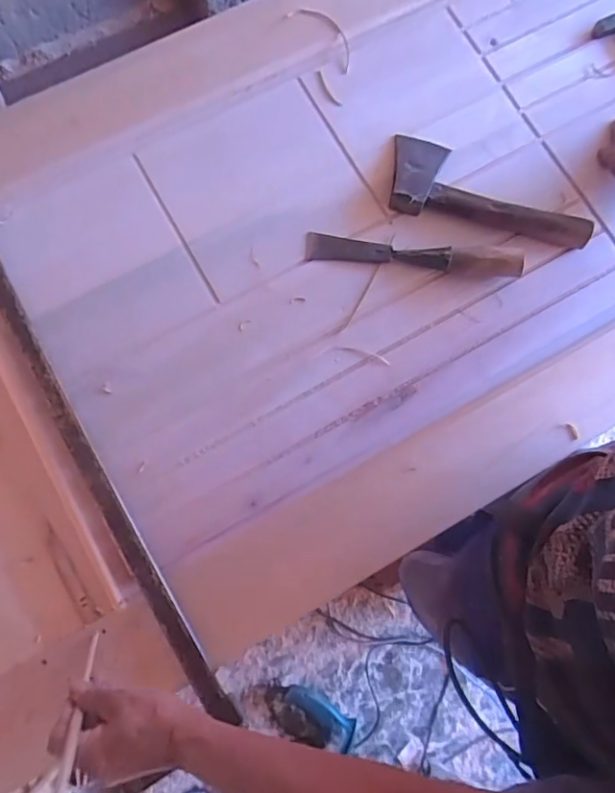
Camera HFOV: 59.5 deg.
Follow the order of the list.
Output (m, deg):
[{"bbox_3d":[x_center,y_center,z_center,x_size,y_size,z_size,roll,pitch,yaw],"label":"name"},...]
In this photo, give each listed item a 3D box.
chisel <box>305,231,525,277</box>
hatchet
[{"bbox_3d":[0.140,-0.189,0.714,0.284,0.031,0.037,7,76,1],"label":"chisel"},{"bbox_3d":[0.250,-0.286,0.740,0.274,0.036,0.119,12,76,2],"label":"hatchet"}]

